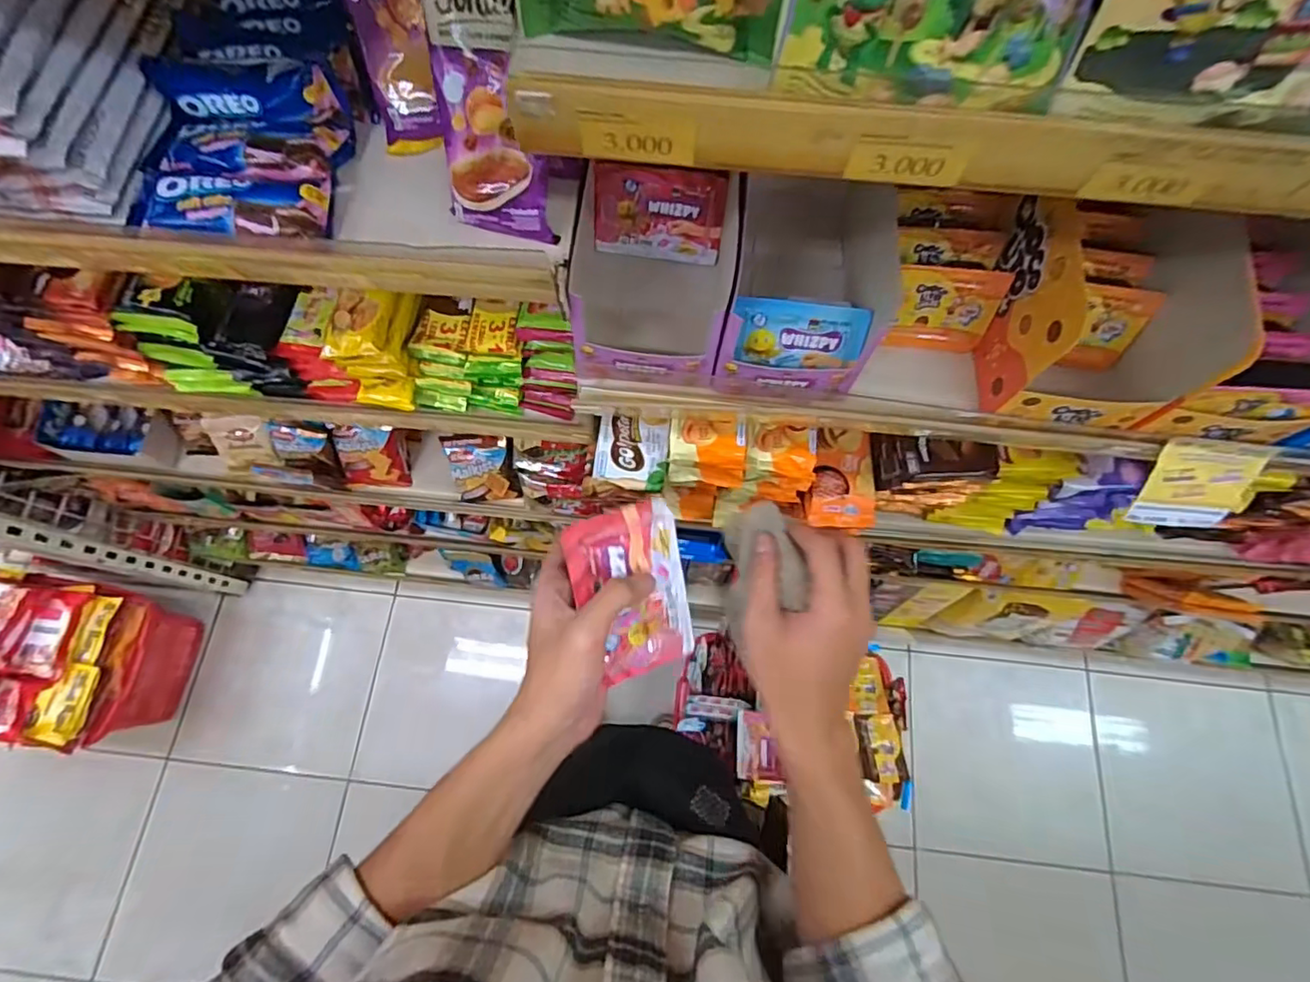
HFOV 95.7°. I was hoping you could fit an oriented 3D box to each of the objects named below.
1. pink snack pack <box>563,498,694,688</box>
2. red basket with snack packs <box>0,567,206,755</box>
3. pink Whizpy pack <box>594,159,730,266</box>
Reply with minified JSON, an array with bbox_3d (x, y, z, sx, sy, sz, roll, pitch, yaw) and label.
[{"bbox_3d":[-0.013,0.064,0.371,0.073,0.007,0.107,-17,104,-26],"label":"pink snack pack"},{"bbox_3d":[-1.130,0.322,1.135,0.300,0.341,0.277,10,71,3],"label":"red basket with snack packs"},{"bbox_3d":[0.004,-0.235,0.503,0.108,0.078,0.006,7,50,2],"label":"pink Whizpy pack"}]

